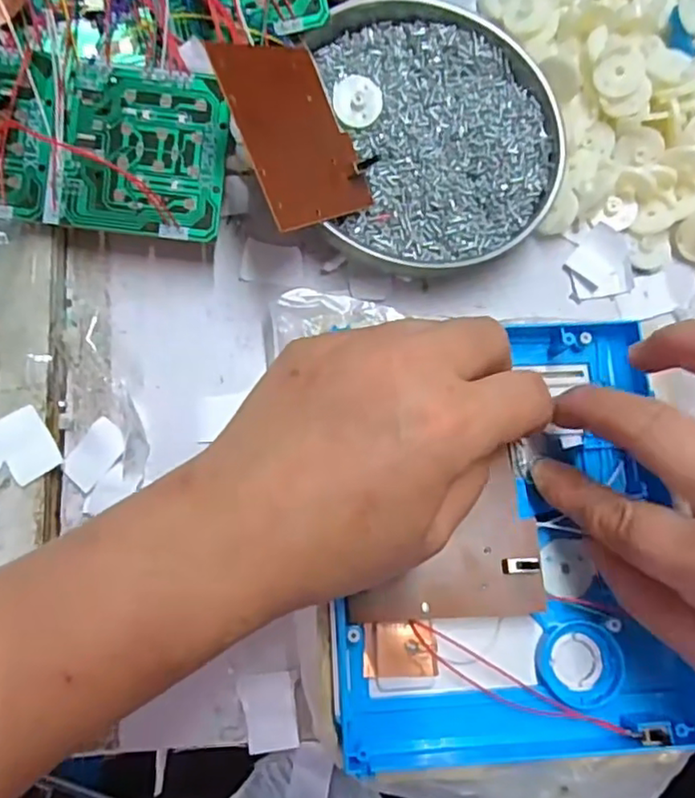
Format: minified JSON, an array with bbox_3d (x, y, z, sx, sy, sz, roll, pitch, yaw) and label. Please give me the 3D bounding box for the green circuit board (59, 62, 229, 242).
[{"bbox_3d":[-0.087,-0.107,0.276,0.068,0.005,0.071,5,80,-2],"label":"green circuit board"}]

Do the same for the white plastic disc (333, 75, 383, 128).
[{"bbox_3d":[0.005,-0.142,0.304,0.023,0.006,0.023,1,80,-3],"label":"white plastic disc"}]

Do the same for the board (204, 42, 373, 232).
[{"bbox_3d":[-0.020,-0.110,0.266,0.004,0.071,0.071,-13,105,36],"label":"board"}]

